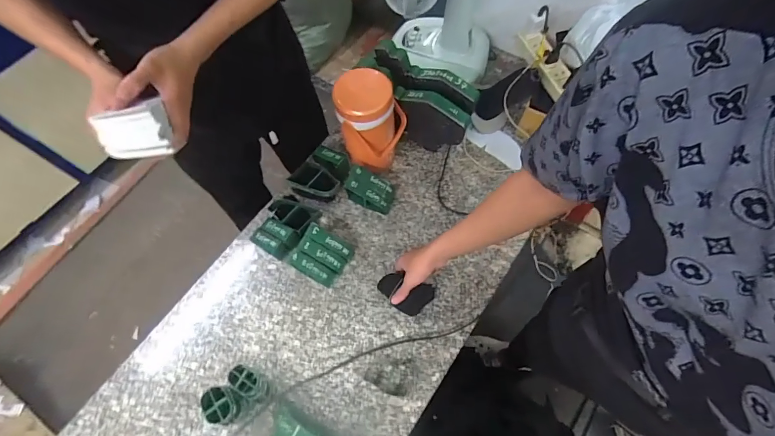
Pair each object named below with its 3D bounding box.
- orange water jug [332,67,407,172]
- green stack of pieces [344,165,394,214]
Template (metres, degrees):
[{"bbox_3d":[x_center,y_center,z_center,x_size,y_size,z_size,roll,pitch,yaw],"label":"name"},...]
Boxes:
[{"bbox_3d":[-0.034,-0.201,0.839,0.124,0.213,0.116,-1,66,3],"label":"orange water jug"},{"bbox_3d":[-0.038,-0.063,0.883,0.101,0.076,0.073,12,68,8],"label":"green stack of pieces"}]

